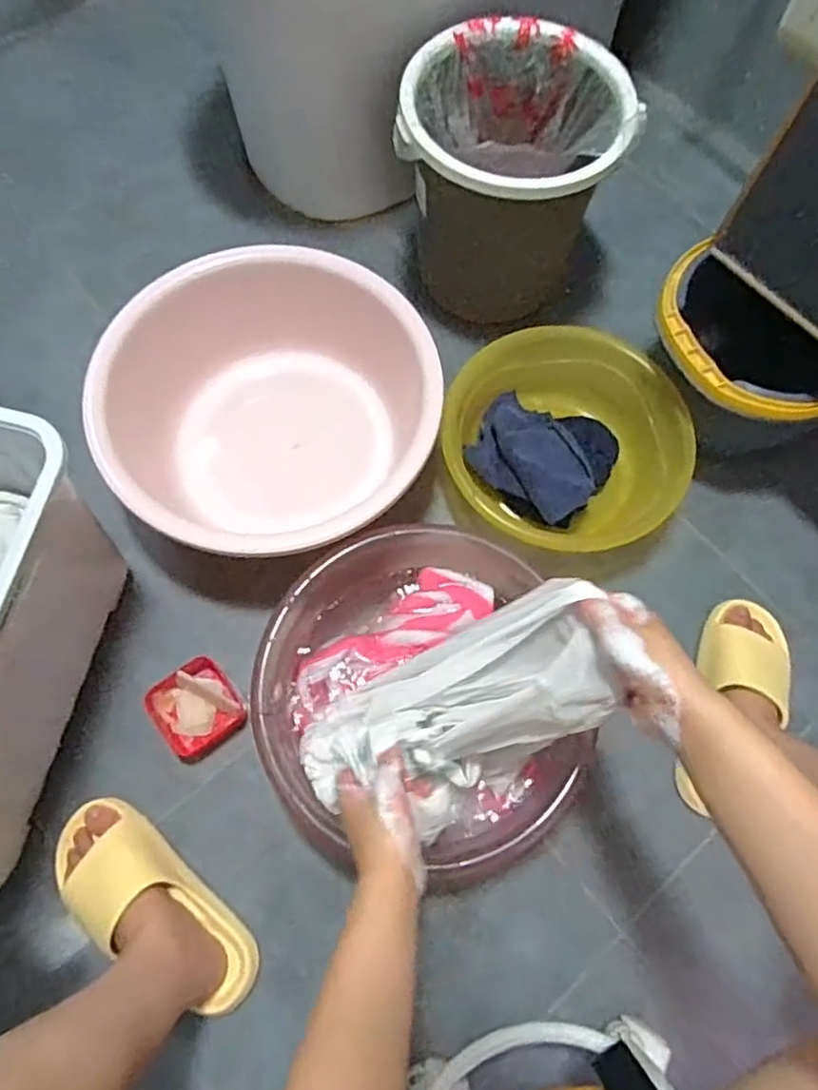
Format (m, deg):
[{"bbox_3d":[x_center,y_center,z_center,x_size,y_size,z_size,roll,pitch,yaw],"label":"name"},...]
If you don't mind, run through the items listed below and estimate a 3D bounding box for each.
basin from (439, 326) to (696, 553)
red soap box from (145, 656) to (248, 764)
[{"bbox_3d":[0.187,-0.125,0.832,0.286,0.105,0.272,1,69,-2],"label":"basin"},{"bbox_3d":[-0.242,0.185,0.747,0.090,0.038,0.091,-35,74,-14],"label":"red soap box"}]

